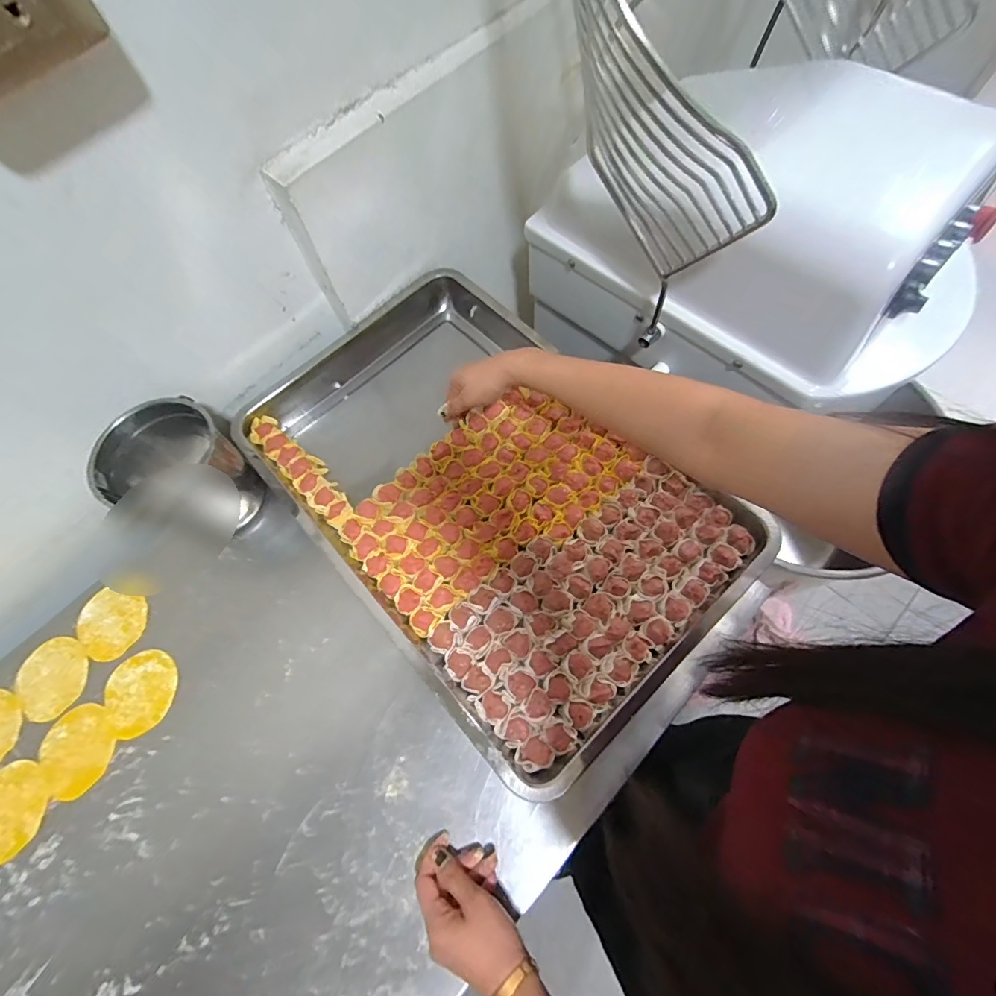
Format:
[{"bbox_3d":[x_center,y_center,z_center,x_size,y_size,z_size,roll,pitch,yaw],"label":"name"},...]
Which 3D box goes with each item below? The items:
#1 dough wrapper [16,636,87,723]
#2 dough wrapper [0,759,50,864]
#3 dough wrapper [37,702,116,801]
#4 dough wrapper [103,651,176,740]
[{"bbox_3d":[-0.527,0.211,0.549,0.077,0.004,0.090,-41,71,-15],"label":"dough wrapper"},{"bbox_3d":[-0.527,0.337,0.499,0.081,0.005,0.087,-1,66,2],"label":"dough wrapper"},{"bbox_3d":[-0.467,0.280,0.515,0.077,0.004,0.086,-41,71,-15],"label":"dough wrapper"},{"bbox_3d":[-0.411,0.223,0.533,0.079,0.004,0.087,-32,68,-11],"label":"dough wrapper"}]

